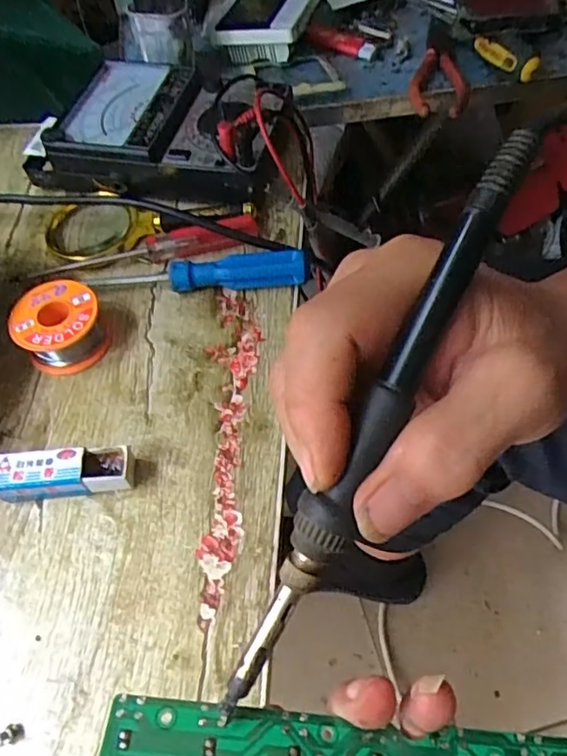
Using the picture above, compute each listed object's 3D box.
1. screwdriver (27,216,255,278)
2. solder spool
[{"bbox_3d":[-0.096,-0.094,0.408,0.156,0.023,0.022,-7,57,-3],"label":"screwdriver"},{"bbox_3d":[-0.141,-0.032,0.370,0.051,0.030,0.052,-1,56,2],"label":"solder spool"}]

